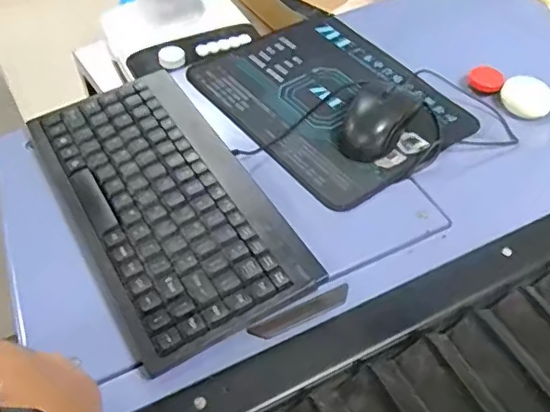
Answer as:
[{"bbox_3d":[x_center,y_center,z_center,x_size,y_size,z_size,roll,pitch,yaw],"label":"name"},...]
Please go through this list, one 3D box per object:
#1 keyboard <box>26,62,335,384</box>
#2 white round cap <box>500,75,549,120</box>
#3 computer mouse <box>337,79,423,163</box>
[{"bbox_3d":[-0.099,-0.008,0.488,0.145,0.031,0.288,-26,57,-20],"label":"keyboard"},{"bbox_3d":[0.286,-0.123,0.642,0.059,0.009,0.058,1,52,-1],"label":"white round cap"},{"bbox_3d":[0.109,-0.097,0.567,0.060,0.031,0.134,20,54,14],"label":"computer mouse"}]

